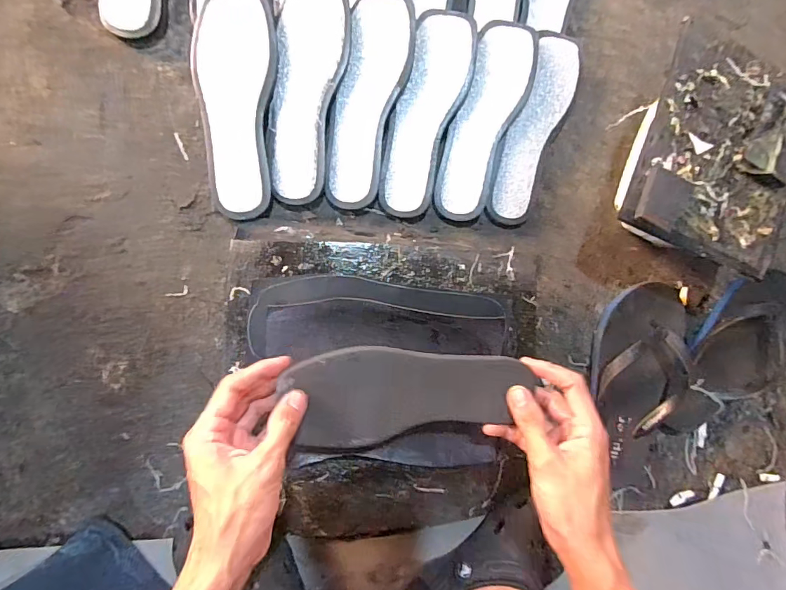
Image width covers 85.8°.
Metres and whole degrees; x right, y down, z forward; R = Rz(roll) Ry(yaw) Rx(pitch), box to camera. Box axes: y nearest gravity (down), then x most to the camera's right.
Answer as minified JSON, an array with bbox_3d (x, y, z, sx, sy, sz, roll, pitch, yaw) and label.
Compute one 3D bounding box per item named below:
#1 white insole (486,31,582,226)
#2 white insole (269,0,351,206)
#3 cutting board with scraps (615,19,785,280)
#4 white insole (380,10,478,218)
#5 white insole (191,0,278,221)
[{"bbox_3d":[0.171,-0.202,0.514,0.065,0.024,0.233,20,88,-9],"label":"white insole"},{"bbox_3d":[-0.093,-0.218,0.464,0.074,0.030,0.229,5,90,-9],"label":"white insole"},{"bbox_3d":[0.352,-0.156,0.450,0.184,0.027,0.231,17,88,-9],"label":"cutting board with scraps"},{"bbox_3d":[0.039,-0.205,0.485,0.071,0.030,0.228,14,89,-9],"label":"white insole"},{"bbox_3d":[-0.172,-0.201,0.453,0.083,0.009,0.227,4,97,-3],"label":"white insole"}]

